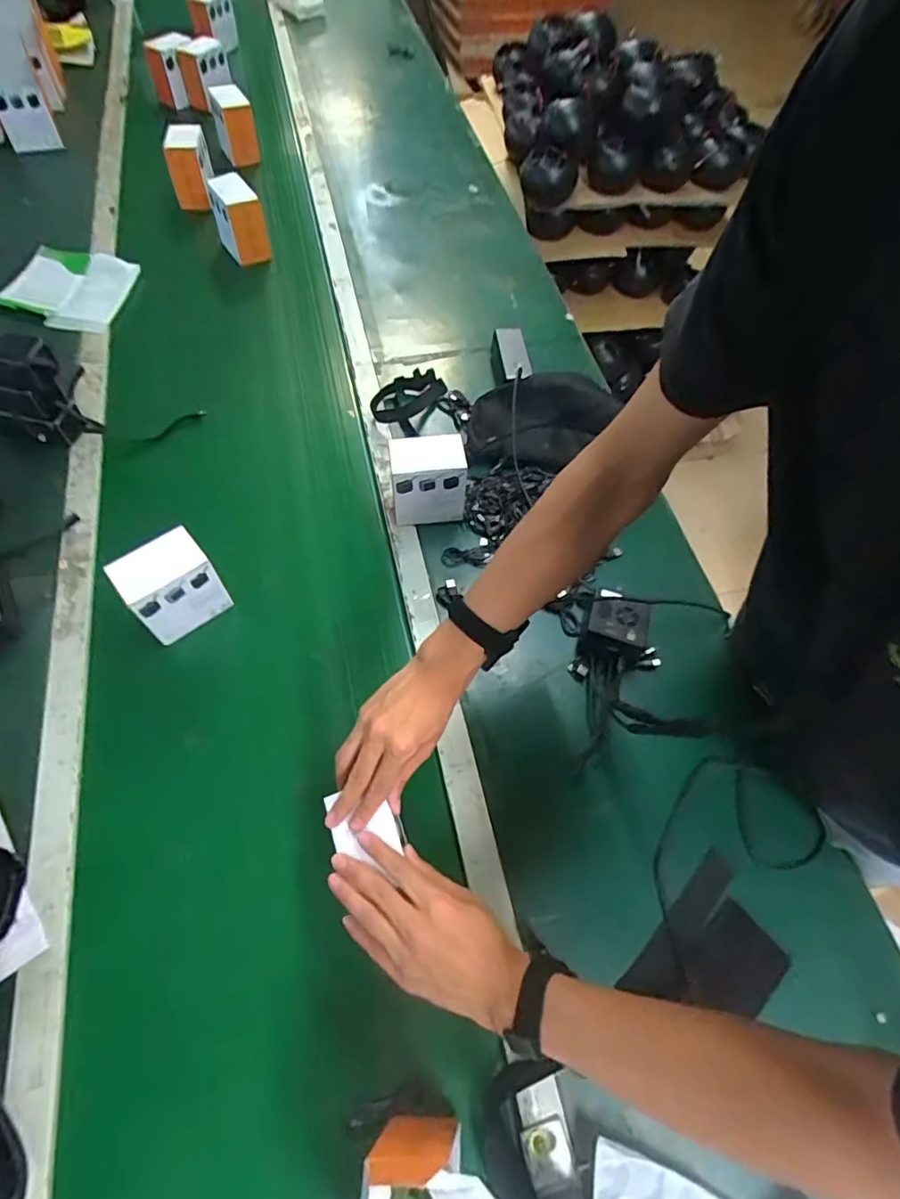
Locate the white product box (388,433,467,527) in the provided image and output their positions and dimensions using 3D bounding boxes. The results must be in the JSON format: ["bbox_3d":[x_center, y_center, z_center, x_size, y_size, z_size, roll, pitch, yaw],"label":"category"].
[{"bbox_3d":[-0.032,-0.168,0.795,0.098,0.112,0.066,-5,64,-6],"label":"white product box"}]

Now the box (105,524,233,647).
[{"bbox_3d":[-0.344,-0.017,0.697,0.100,0.114,0.065,-38,72,-20],"label":"box"}]

